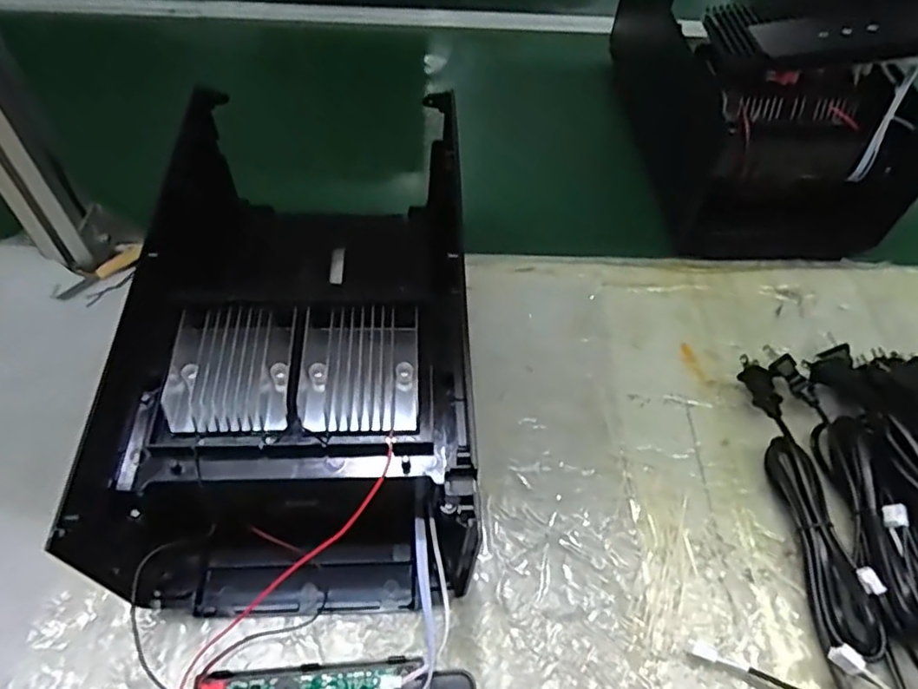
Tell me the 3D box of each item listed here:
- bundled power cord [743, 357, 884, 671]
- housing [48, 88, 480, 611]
[{"bbox_3d":[0.239,0.106,0.429,0.035,0.028,0.206,2,54,-2],"label":"bundled power cord"},{"bbox_3d":[-0.098,-0.010,0.432,0.189,0.138,0.325,0,54,-4],"label":"housing"}]

